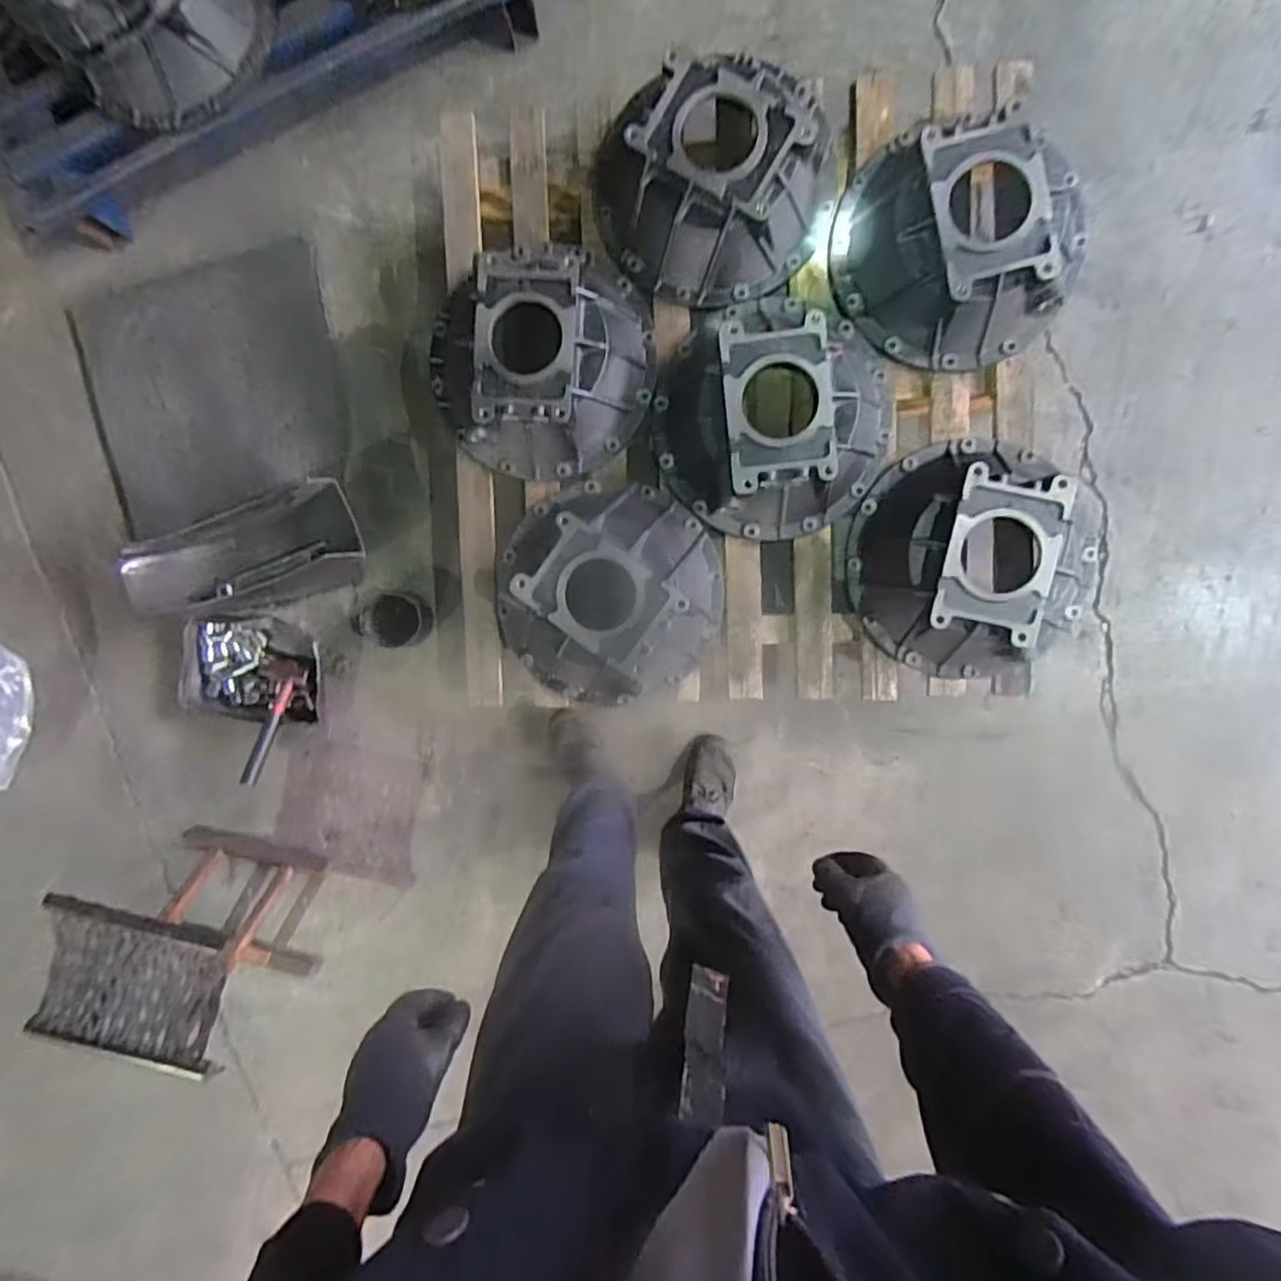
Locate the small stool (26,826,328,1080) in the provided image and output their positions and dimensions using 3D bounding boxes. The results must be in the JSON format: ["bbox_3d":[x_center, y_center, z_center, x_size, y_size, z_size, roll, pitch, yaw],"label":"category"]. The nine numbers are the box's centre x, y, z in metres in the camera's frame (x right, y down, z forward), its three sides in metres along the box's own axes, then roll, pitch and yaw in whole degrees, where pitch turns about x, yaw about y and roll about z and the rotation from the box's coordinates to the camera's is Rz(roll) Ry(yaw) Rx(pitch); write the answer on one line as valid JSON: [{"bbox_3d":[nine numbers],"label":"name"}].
[{"bbox_3d":[-0.868,0.581,1.215,0.318,0.327,0.284,12,97,5],"label":"small stool"}]

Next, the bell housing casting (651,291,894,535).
[{"bbox_3d":[0.205,-0.359,0.979,0.374,0.130,0.373,0,93,5],"label":"bell housing casting"}]

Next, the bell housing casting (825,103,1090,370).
[{"bbox_3d":[0.488,-0.616,0.948,0.374,0.122,0.336,27,95,3],"label":"bell housing casting"}]

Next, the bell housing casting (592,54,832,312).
[{"bbox_3d":[0.108,-0.715,0.947,0.368,0.106,0.334,2,94,5],"label":"bell housing casting"}]

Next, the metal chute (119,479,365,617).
[{"bbox_3d":[-0.777,-0.168,1.239,0.490,0.109,0.189,-14,94,7],"label":"metal chute"}]

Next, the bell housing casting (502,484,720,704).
[{"bbox_3d":[-0.059,-0.085,1.051,0.385,0.141,0.364,0,93,5],"label":"bell housing casting"}]

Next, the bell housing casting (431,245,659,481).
[{"bbox_3d":[-0.169,-0.458,0.992,0.372,0.113,0.370,0,93,5],"label":"bell housing casting"}]

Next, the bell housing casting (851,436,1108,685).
[{"bbox_3d":[0.509,-0.131,0.950,0.360,0.112,0.365,0,93,5],"label":"bell housing casting"}]

